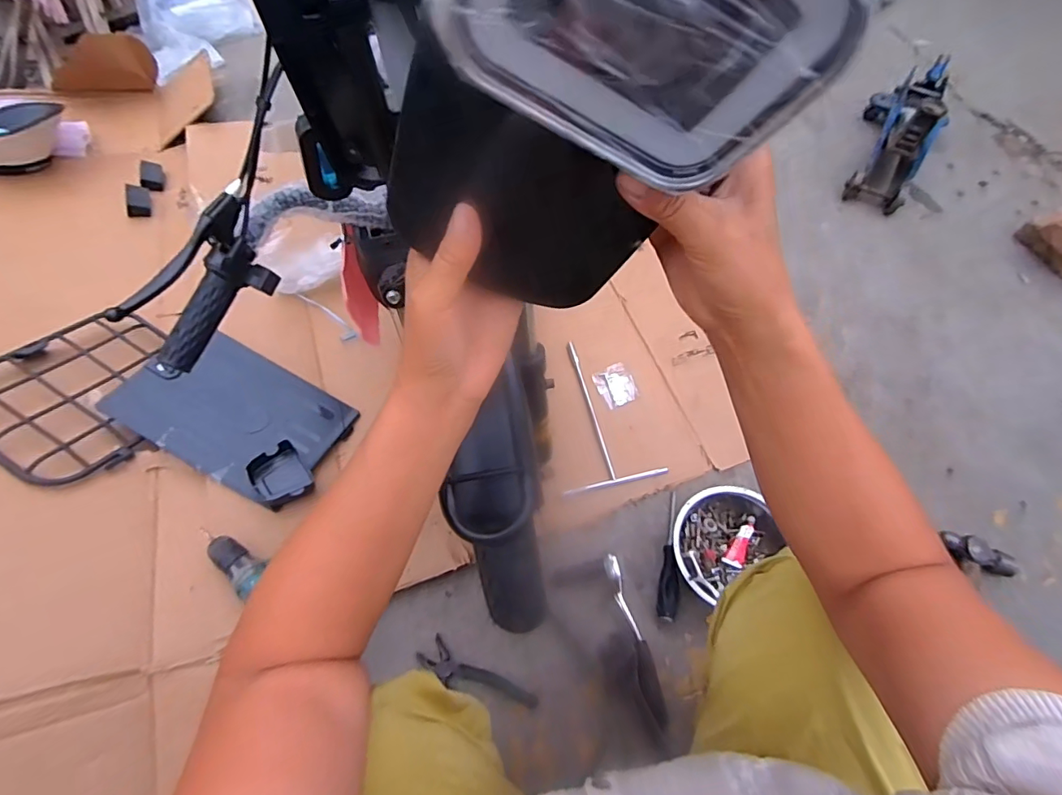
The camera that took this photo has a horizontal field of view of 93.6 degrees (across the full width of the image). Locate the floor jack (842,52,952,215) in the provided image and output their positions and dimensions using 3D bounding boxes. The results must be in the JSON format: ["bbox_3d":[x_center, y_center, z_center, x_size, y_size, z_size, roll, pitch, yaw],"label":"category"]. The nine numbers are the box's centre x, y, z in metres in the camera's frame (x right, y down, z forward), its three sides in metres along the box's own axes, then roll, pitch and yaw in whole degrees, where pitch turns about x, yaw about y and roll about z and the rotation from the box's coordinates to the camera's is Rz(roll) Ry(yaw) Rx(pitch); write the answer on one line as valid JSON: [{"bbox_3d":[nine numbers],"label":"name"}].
[{"bbox_3d":[0.853,-0.639,1.123,0.141,0.210,0.395,21,63,13],"label":"floor jack"}]

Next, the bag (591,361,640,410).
[{"bbox_3d":[0.162,-0.023,0.941,0.068,0.012,0.079,-20,68,-9],"label":"bag"}]

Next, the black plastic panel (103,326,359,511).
[{"bbox_3d":[-0.503,0.019,0.857,0.356,0.025,0.229,27,51,3],"label":"black plastic panel"}]

